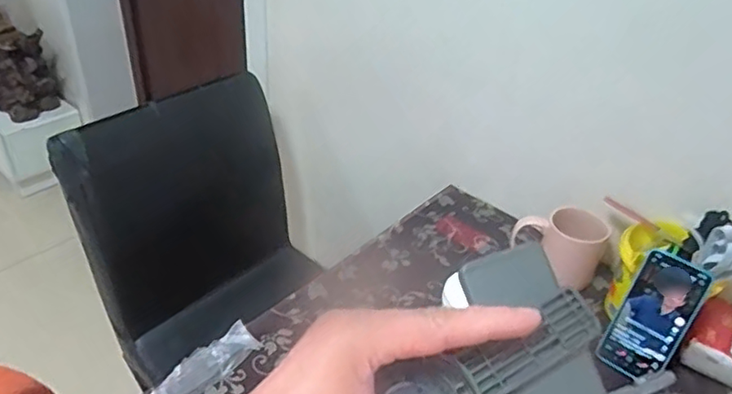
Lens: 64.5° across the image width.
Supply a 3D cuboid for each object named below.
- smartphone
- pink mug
[{"bbox_3d":[0.370,0.156,0.750,0.079,0.167,0.012,34,18,33],"label":"smartphone"},{"bbox_3d":[0.294,0.073,0.893,0.122,0.102,0.085,32,44,32],"label":"pink mug"}]

